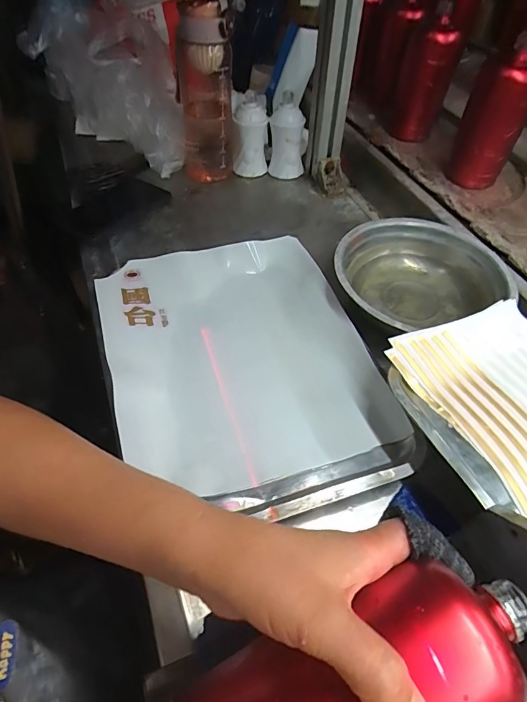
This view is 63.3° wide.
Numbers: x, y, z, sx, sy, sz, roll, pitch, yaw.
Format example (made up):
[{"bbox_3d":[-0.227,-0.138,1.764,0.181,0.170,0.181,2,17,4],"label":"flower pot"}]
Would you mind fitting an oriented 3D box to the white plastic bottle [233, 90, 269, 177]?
[{"bbox_3d":[-0.021,-0.340,0.674,0.054,0.105,0.044,0,53,0],"label":"white plastic bottle"}]

